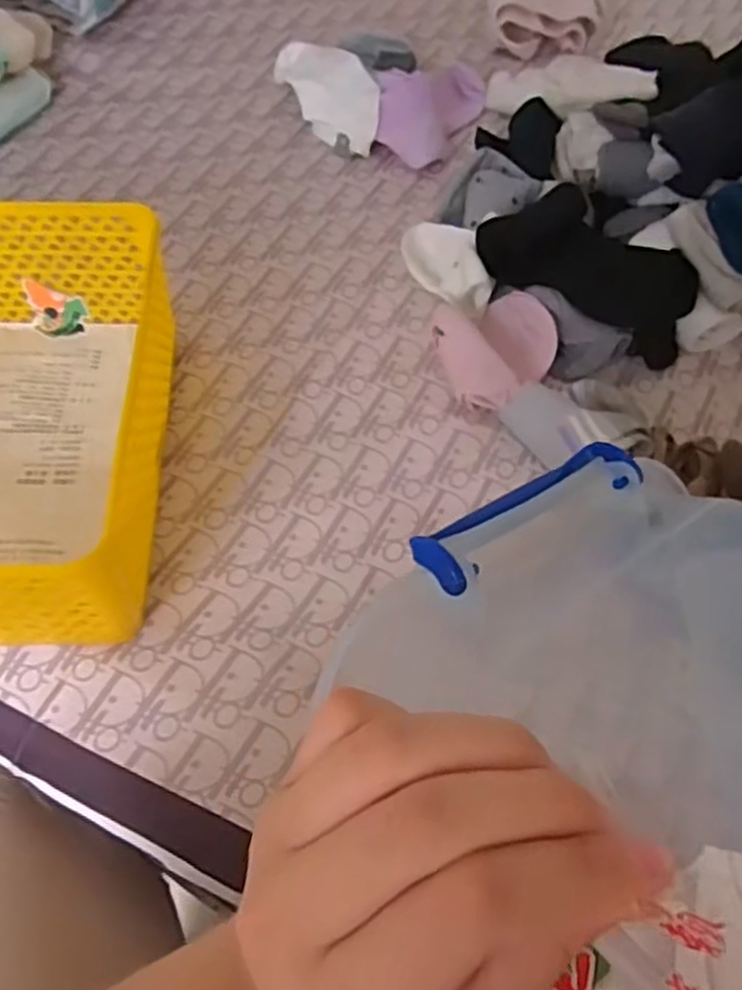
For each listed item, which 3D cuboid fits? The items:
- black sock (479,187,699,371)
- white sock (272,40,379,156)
[{"bbox_3d":[0.170,-0.174,0.582,0.176,0.061,0.081,29,65,2],"label":"black sock"},{"bbox_3d":[-0.042,-0.373,0.709,0.052,0.060,0.134,-34,66,-16],"label":"white sock"}]

